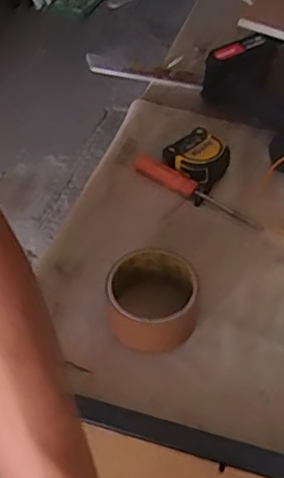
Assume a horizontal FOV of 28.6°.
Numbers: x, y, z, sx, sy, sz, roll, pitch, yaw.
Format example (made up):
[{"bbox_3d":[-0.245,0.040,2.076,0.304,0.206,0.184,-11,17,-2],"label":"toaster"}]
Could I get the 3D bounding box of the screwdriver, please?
[{"bbox_3d":[0.062,-0.057,0.657,0.179,0.023,0.021,28,54,23],"label":"screwdriver"}]

